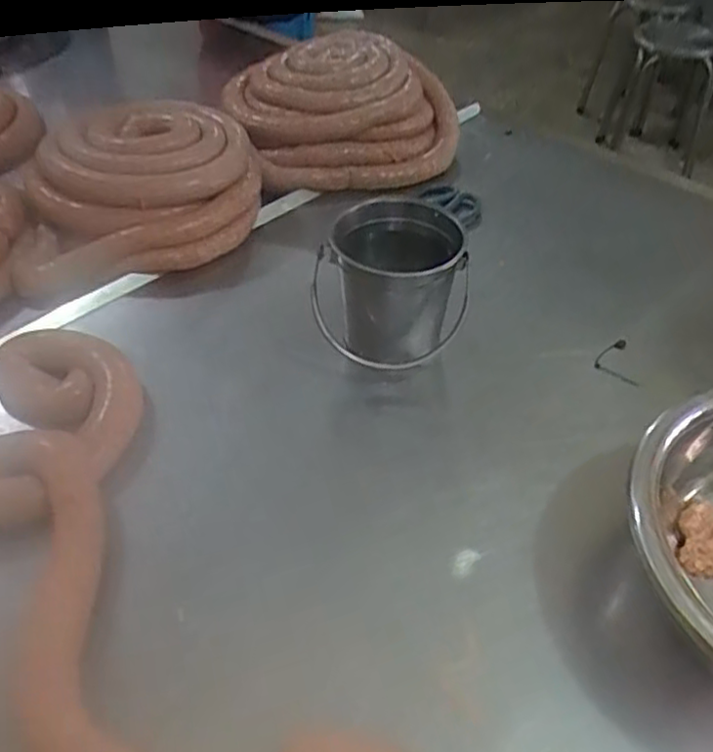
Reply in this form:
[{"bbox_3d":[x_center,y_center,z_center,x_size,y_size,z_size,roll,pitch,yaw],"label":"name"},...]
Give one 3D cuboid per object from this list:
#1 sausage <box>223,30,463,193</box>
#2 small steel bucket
[{"bbox_3d":[-0.013,-0.414,1.040,0.333,0.144,0.287,-12,46,-12],"label":"sausage"},{"bbox_3d":[0.041,-0.091,0.722,0.145,0.135,0.125,9,45,9],"label":"small steel bucket"}]

